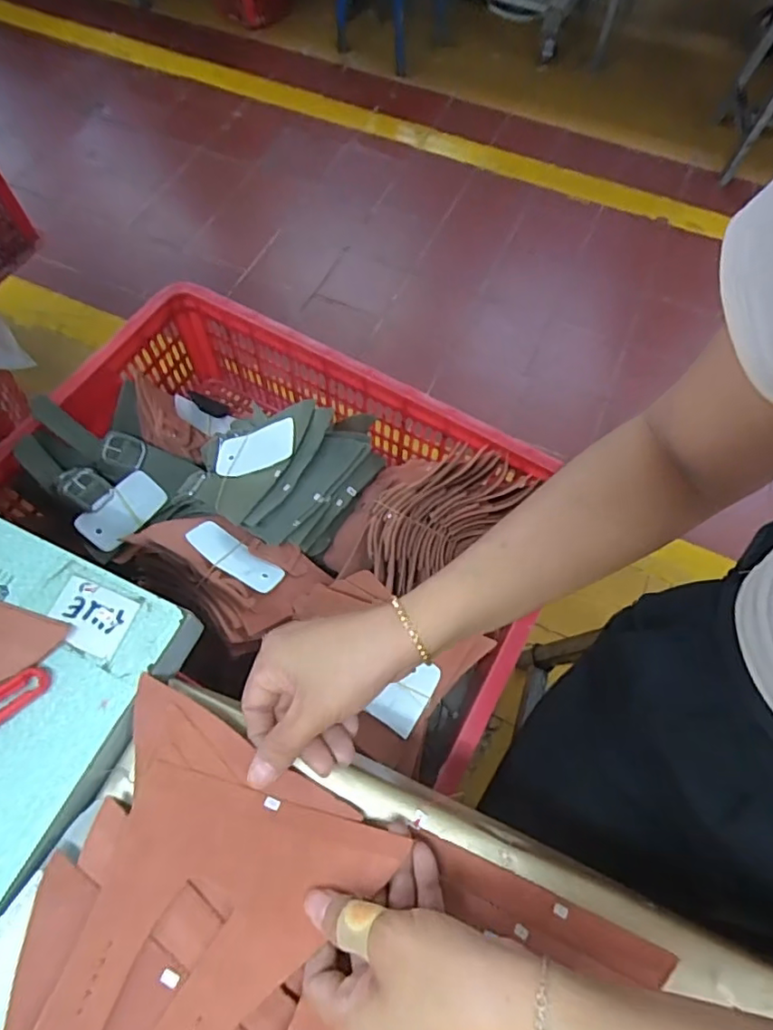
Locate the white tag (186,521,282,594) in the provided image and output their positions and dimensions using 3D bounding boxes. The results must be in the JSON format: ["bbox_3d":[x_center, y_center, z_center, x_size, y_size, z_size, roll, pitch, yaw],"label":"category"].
[{"bbox_3d":[-0.159,0.044,0.595,0.104,0.005,0.051,34,32,5],"label":"white tag"}]

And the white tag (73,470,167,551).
[{"bbox_3d":[-0.311,-0.005,0.673,0.052,0.009,0.104,45,51,-12],"label":"white tag"}]

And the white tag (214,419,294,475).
[{"bbox_3d":[-0.148,-0.075,0.644,0.106,0.010,0.052,-14,60,23],"label":"white tag"}]

